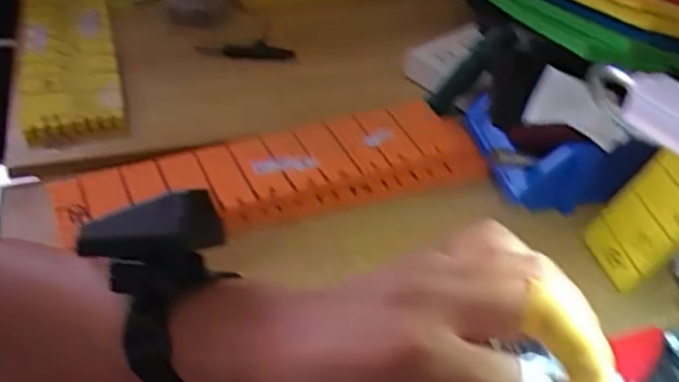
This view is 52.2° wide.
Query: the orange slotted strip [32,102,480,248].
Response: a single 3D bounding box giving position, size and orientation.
[{"bbox_3d":[-0.053,-0.015,0.608,0.371,0.038,0.103,-13,44,-19],"label":"orange slotted strip"}]

